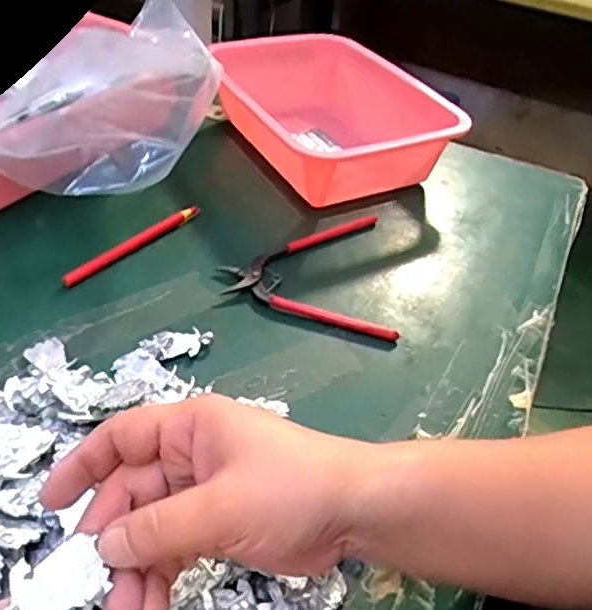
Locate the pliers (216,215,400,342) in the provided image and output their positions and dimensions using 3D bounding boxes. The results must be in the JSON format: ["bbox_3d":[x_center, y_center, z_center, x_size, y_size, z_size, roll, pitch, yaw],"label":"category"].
[{"bbox_3d":[0.019,-0.037,0.501,0.145,0.017,0.134,13,43,7],"label":"pliers"}]

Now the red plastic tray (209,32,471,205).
[{"bbox_3d":[0.024,-0.201,0.639,0.181,0.075,0.258,-16,47,-23],"label":"red plastic tray"}]

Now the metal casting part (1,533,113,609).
[{"bbox_3d":[-0.088,0.102,0.224,0.031,0.004,0.025,-28,79,-30],"label":"metal casting part"}]

